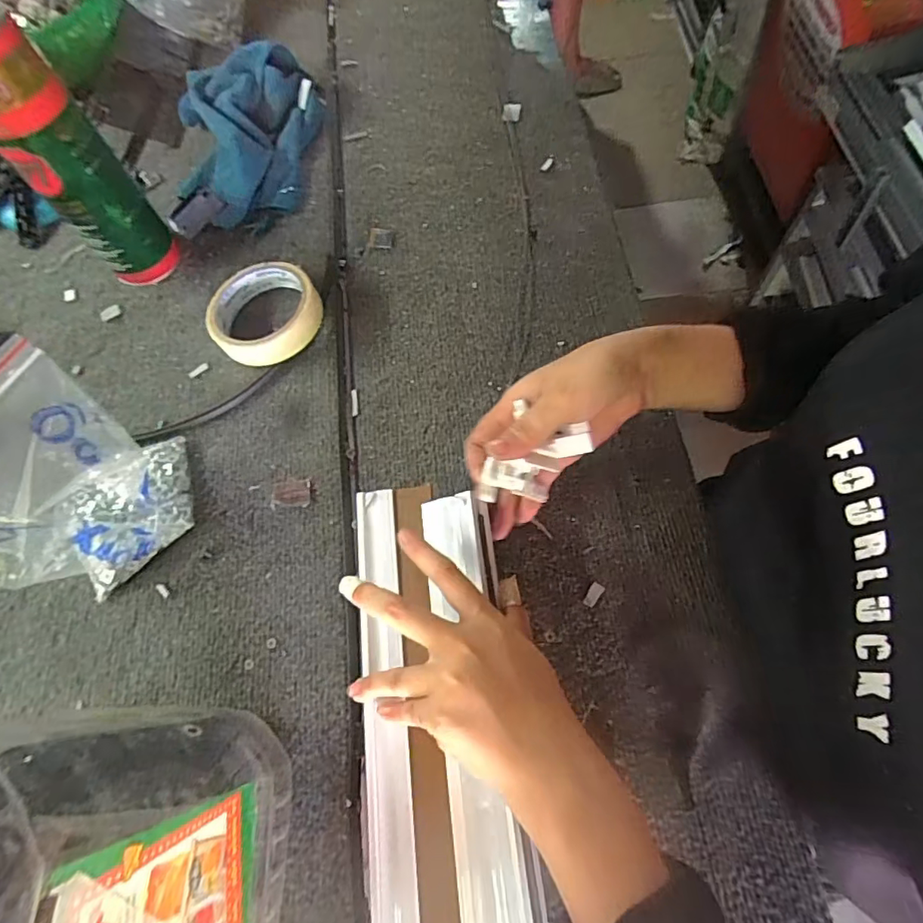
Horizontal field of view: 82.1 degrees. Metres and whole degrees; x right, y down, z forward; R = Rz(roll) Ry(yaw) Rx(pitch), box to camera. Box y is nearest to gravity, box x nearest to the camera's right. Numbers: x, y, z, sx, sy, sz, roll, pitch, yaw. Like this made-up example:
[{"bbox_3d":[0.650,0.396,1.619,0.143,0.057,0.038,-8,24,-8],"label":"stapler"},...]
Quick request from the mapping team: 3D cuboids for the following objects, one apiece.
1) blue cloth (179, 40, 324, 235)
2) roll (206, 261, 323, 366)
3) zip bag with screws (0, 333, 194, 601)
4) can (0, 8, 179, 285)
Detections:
[{"bbox_3d":[-0.208,-0.326,0.526,0.158,0.048,0.207,-20,68,-7],"label":"blue cloth"},{"bbox_3d":[-0.166,-0.127,0.452,0.092,0.030,0.083,-17,68,-6],"label":"roll"},{"bbox_3d":[-0.253,0.021,0.344,0.091,0.124,0.133,24,70,11],"label":"zip bag with screws"},{"bbox_3d":[-0.291,-0.224,0.396,0.053,0.218,0.057,-2,67,1],"label":"can"}]

